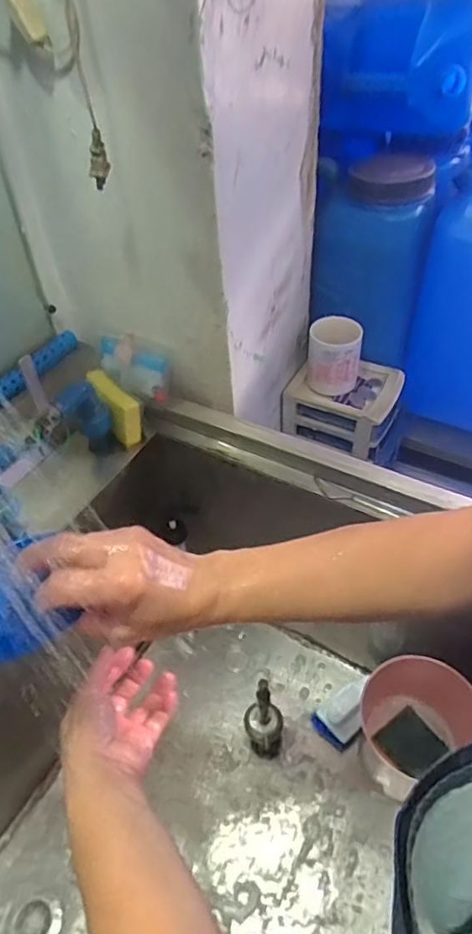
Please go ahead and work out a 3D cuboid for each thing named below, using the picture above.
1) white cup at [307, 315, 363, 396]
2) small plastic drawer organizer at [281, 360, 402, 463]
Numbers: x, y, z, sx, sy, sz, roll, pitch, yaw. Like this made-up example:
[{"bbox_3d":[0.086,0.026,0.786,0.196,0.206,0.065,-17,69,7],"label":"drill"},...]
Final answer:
[{"bbox_3d":[0.154,-0.176,0.867,0.079,0.102,0.082,6,48,11],"label":"white cup"},{"bbox_3d":[0.181,-0.102,0.920,0.165,0.109,0.132,19,52,22],"label":"small plastic drawer organizer"}]

